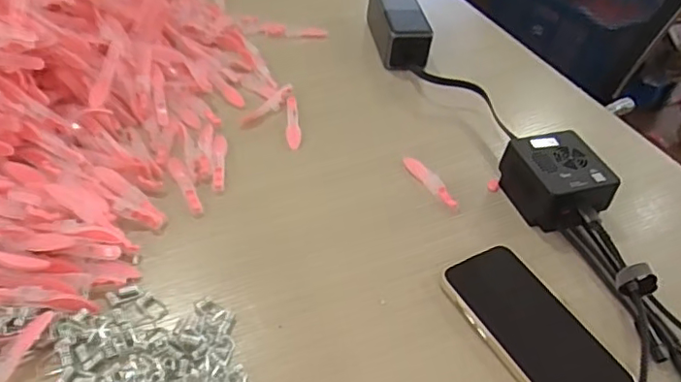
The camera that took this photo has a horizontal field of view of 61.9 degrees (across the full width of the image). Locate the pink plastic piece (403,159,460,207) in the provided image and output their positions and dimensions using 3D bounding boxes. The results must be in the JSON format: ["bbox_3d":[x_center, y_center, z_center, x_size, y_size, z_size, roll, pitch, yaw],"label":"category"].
[{"bbox_3d":[0.086,-0.010,0.545,0.015,0.008,0.077,-22,52,-27],"label":"pink plastic piece"}]

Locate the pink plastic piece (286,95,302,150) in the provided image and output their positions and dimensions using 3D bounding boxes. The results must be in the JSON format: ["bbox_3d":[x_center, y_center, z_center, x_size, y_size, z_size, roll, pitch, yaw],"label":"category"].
[{"bbox_3d":[-0.048,-0.072,0.586,0.015,0.007,0.080,2,45,-6],"label":"pink plastic piece"}]

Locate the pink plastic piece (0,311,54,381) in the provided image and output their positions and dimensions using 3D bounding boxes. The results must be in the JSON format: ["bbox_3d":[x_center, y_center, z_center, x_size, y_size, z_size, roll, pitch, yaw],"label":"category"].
[{"bbox_3d":[-0.215,0.109,0.366,0.014,0.005,0.077,17,45,9],"label":"pink plastic piece"}]

